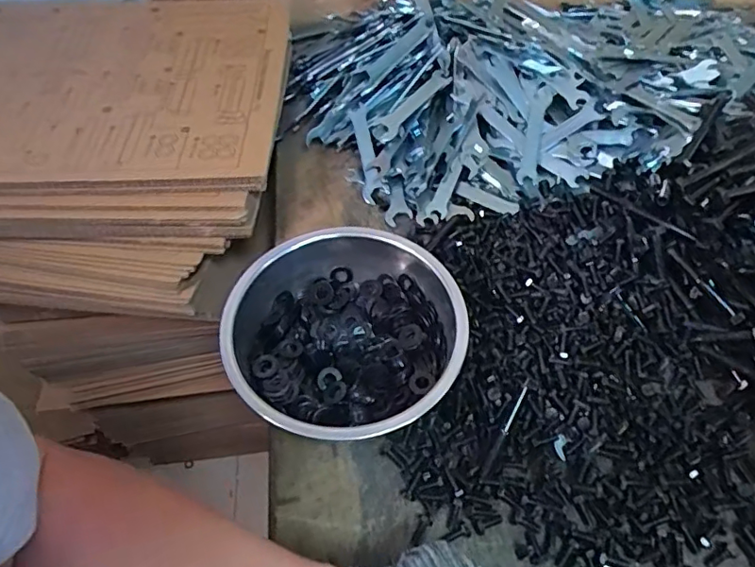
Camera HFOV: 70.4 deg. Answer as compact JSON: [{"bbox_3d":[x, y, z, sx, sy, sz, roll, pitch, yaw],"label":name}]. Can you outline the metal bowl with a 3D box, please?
[{"bbox_3d":[-0.021,0.038,0.396,0.160,0.056,0.162,-1,55,1],"label":"metal bowl"}]

